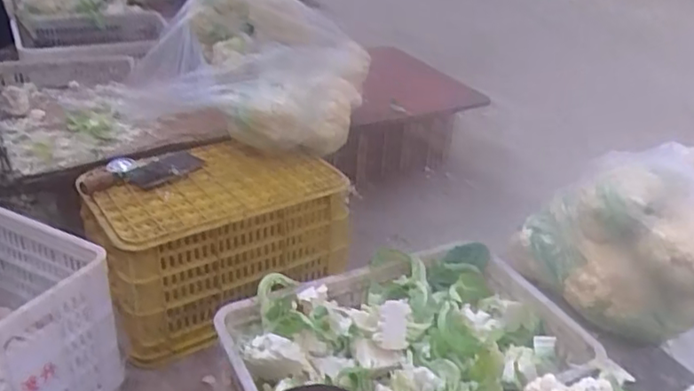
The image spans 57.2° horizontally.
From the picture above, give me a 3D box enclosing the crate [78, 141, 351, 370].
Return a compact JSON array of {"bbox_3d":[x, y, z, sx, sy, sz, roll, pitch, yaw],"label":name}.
[{"bbox_3d":[-0.269,0.088,1.382,0.508,0.236,0.297,-17,36,-31],"label":"crate"}]

